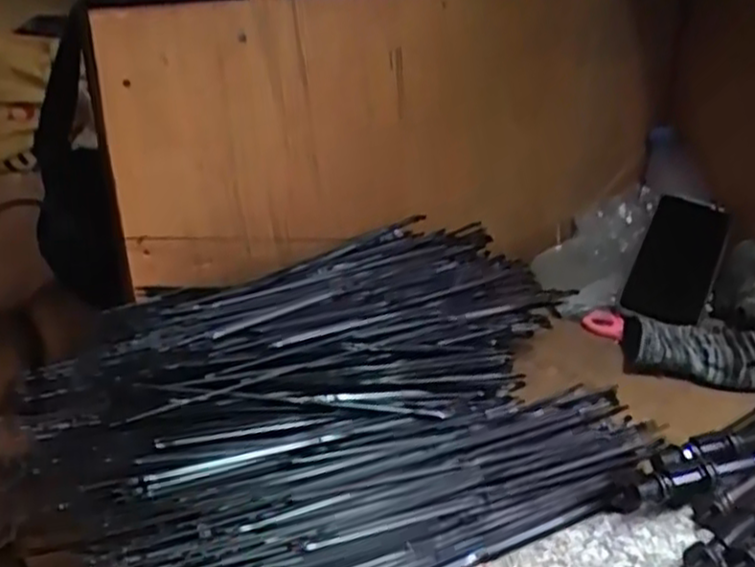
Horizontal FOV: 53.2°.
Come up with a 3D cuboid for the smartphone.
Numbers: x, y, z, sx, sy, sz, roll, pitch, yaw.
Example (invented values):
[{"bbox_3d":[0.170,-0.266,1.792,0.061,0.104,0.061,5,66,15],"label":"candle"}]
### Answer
[{"bbox_3d":[0.283,-0.020,0.715,0.071,0.016,0.150,19,60,20],"label":"smartphone"}]

